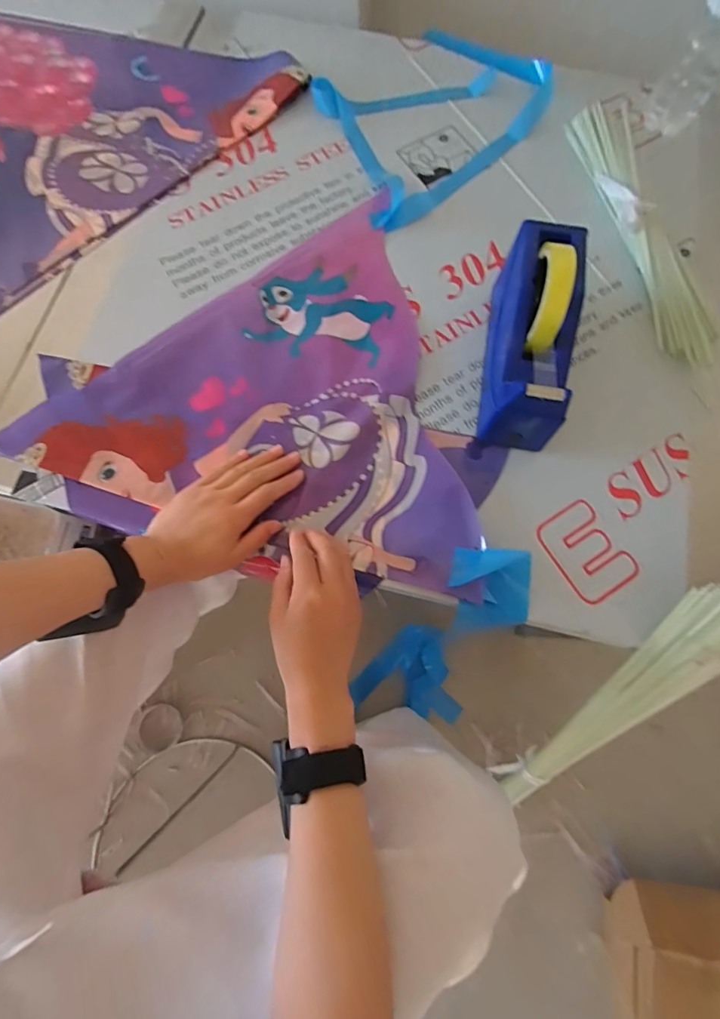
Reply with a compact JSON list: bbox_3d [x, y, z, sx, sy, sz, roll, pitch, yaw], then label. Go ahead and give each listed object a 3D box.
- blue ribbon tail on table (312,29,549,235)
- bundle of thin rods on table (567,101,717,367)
[{"bbox_3d":[0.084,-0.531,0.580,0.340,0.026,0.230,-43,81,-12],"label":"blue ribbon tail on table"},{"bbox_3d":[0.345,-0.353,0.530,0.088,0.023,0.386,-9,76,-4],"label":"bundle of thin rods on table"}]

